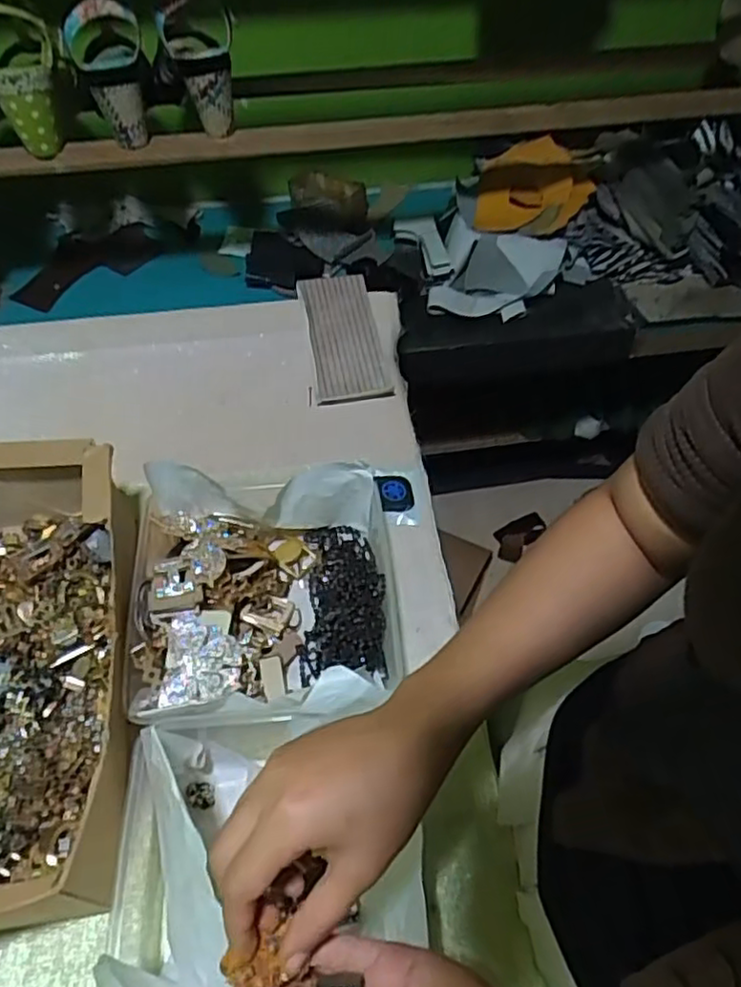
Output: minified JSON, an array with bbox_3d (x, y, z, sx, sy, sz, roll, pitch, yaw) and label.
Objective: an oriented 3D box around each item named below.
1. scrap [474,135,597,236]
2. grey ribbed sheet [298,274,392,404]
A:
[{"bbox_3d":[0.245,-0.464,0.998,0.160,0.016,0.171,8,72,5],"label":"scrap"},{"bbox_3d":[-0.030,-0.179,0.748,0.081,0.023,0.175,-8,54,-6],"label":"grey ribbed sheet"}]

